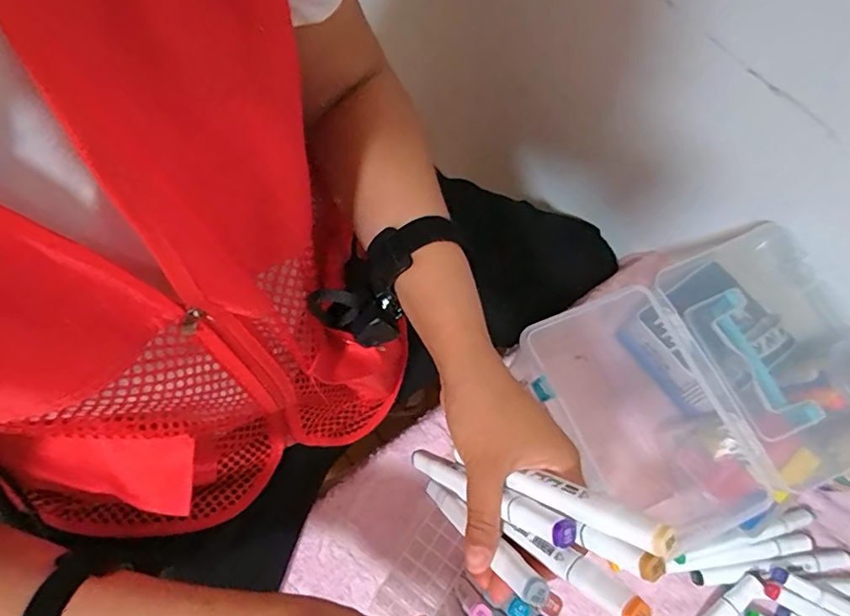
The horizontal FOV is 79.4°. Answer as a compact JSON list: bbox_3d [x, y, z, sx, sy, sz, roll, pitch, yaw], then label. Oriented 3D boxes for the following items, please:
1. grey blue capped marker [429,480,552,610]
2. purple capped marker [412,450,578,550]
[{"bbox_3d":[0.032,0.143,0.326,0.016,0.148,0.011,-46,106,-14],"label":"grey blue capped marker"},{"bbox_3d":[0.034,0.116,0.327,0.012,0.148,0.017,40,71,-27],"label":"purple capped marker"}]

